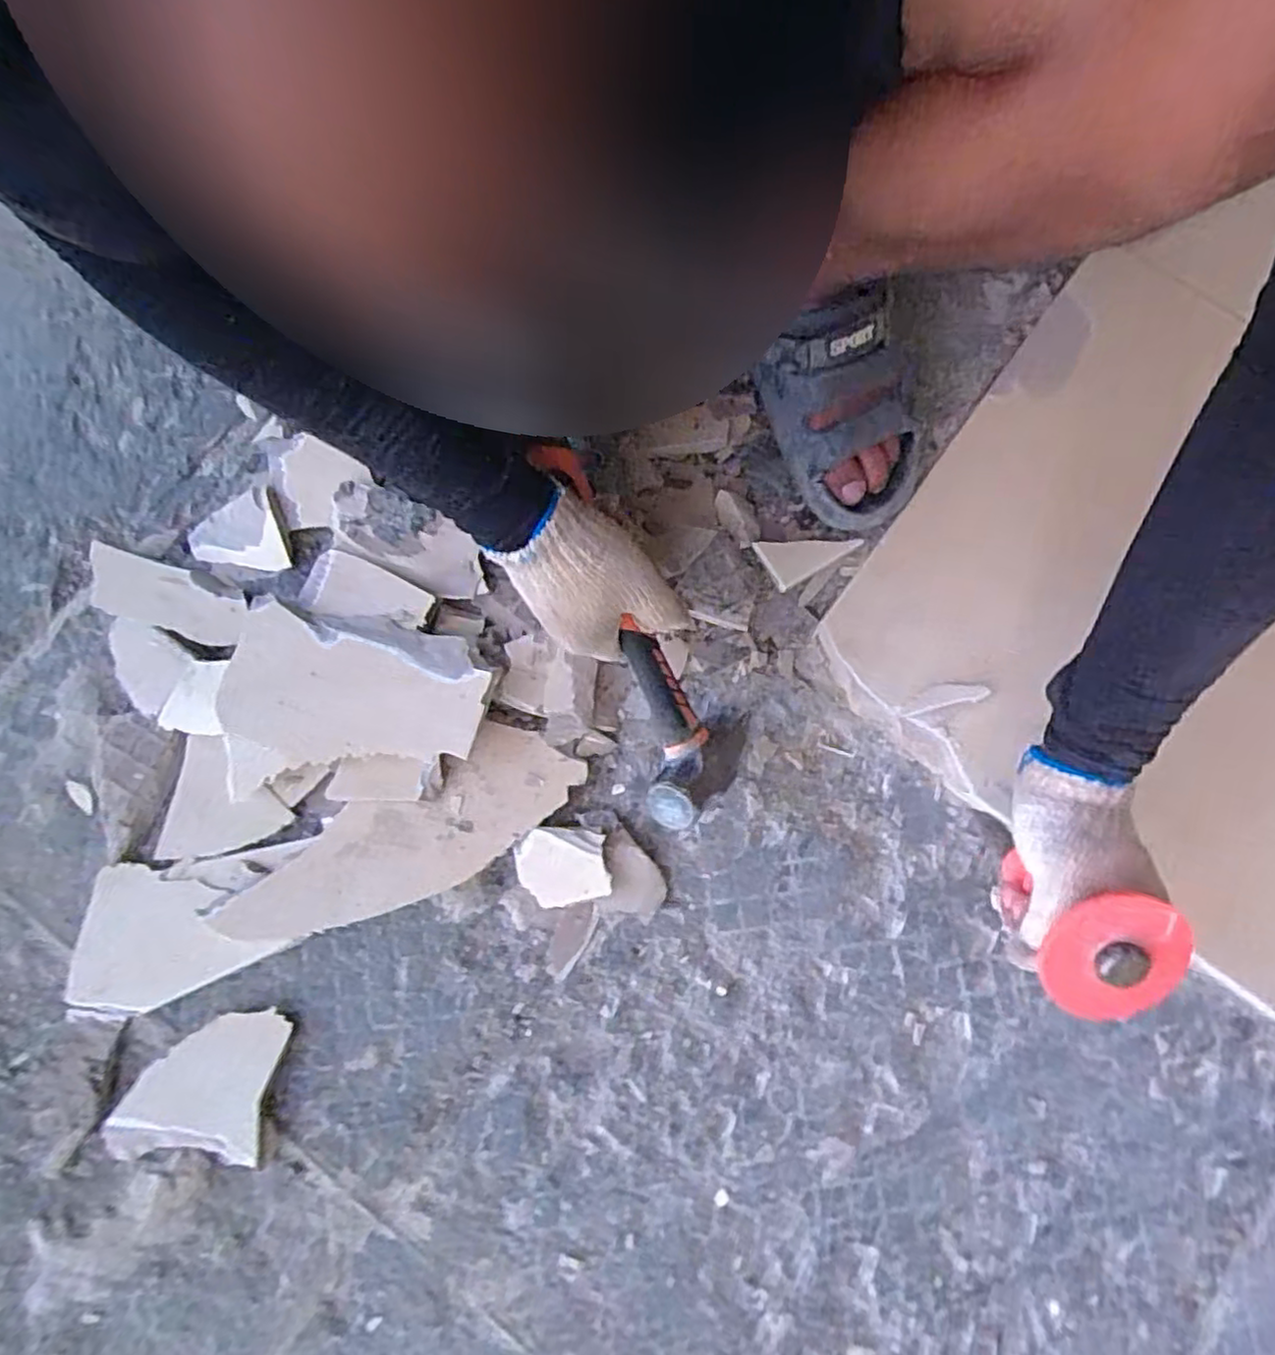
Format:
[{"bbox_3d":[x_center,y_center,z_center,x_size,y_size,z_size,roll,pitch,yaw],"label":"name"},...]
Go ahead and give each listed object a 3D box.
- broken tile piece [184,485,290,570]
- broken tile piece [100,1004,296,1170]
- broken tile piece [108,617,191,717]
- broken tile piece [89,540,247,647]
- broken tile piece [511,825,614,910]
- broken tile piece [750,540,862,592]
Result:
[{"bbox_3d":[-0.324,-0.124,0.570,0.088,0.016,0.063,9,79,1],"label":"broken tile piece"},{"bbox_3d":[-0.314,0.290,0.496,0.106,0.006,0.098,6,78,-2],"label":"broken tile piece"},{"bbox_3d":[-0.390,-0.012,0.544,0.083,0.004,0.055,35,81,6],"label":"broken tile piece"},{"bbox_3d":[-0.379,-0.065,0.558,0.151,0.013,0.051,17,80,3],"label":"broken tile piece"},{"bbox_3d":[-0.058,0.143,0.530,0.068,0.019,0.057,-10,80,-2],"label":"broken tile piece"},{"bbox_3d":[0.141,-0.110,0.582,0.076,0.004,0.046,-31,81,-6],"label":"broken tile piece"}]

